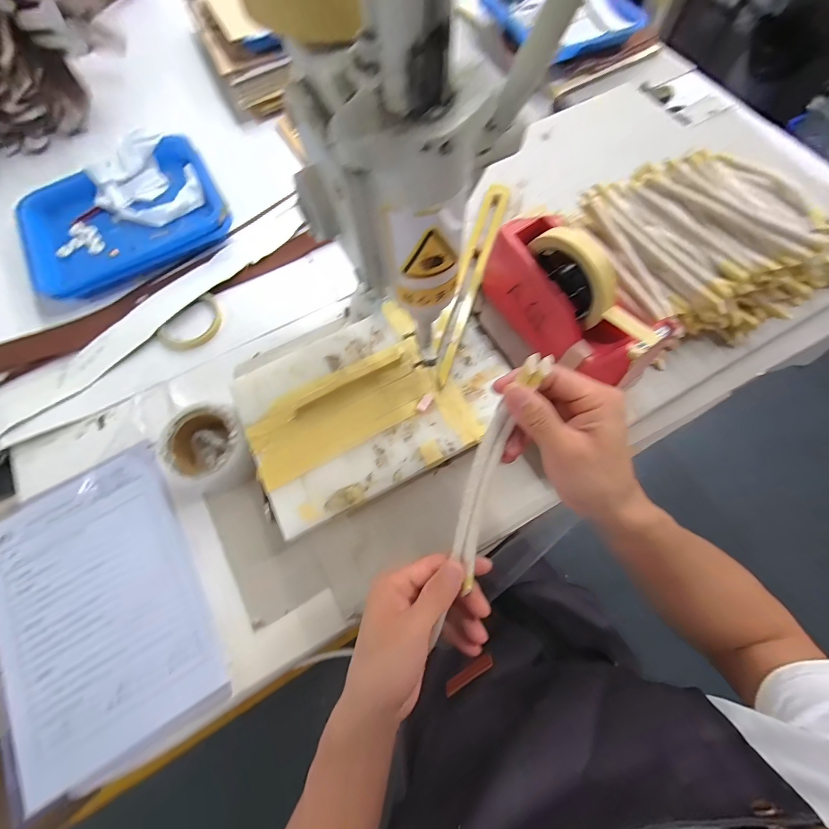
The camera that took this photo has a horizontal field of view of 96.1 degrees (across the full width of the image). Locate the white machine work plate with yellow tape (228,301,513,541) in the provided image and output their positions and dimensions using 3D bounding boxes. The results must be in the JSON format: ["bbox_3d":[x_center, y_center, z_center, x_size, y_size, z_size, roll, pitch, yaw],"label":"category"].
[{"bbox_3d":[-0.046,-0.021,0.424,0.289,0.023,0.201,-29,72,-7],"label":"white machine work plate with yellow tape"}]

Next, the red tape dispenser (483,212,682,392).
[{"bbox_3d":[0.158,-0.114,0.384,0.067,0.130,0.191,-34,74,-9],"label":"red tape dispenser"}]

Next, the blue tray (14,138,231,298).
[{"bbox_3d":[-0.440,-0.300,0.568,0.280,0.039,0.201,-32,73,-9],"label":"blue tray"}]

